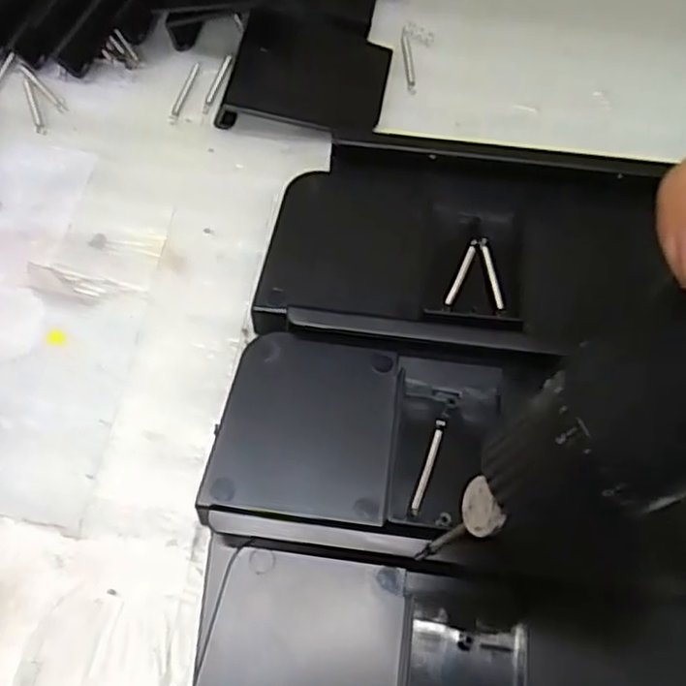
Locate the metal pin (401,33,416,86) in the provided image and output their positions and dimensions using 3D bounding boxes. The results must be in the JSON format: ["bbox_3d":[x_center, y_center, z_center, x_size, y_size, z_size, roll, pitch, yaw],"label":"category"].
[{"bbox_3d":[0.032,-0.139,0.345,0.005,0.004,0.032,-3,67,-3],"label":"metal pin"}]

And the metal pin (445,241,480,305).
[{"bbox_3d":[0.046,-0.028,0.275,0.004,0.004,0.033,24,68,8],"label":"metal pin"}]

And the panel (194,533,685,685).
[{"bbox_3d":[0.035,0.108,0.228,0.162,0.022,0.072,6,67,1],"label":"panel"}]

